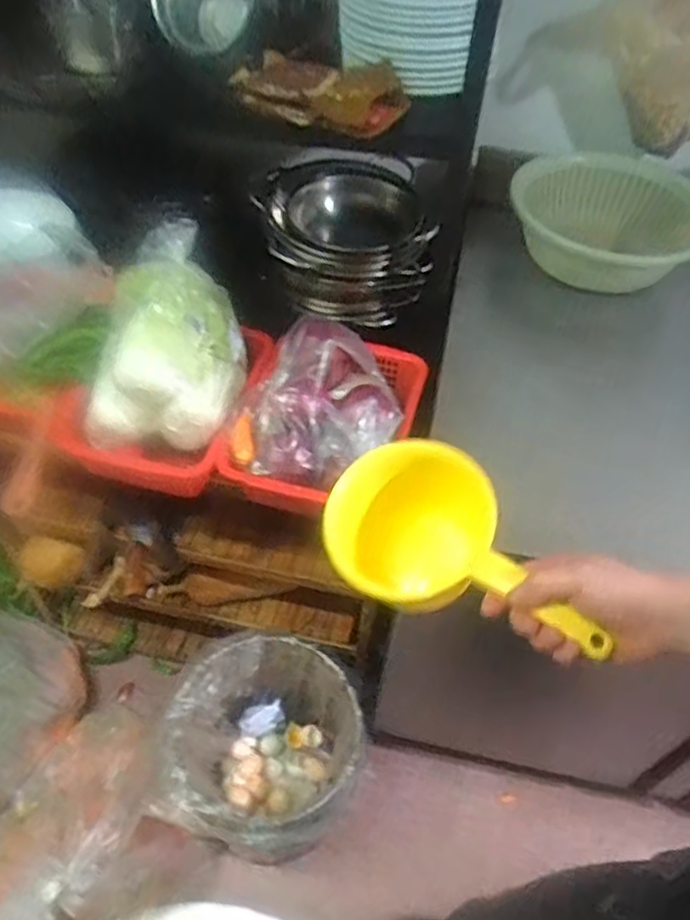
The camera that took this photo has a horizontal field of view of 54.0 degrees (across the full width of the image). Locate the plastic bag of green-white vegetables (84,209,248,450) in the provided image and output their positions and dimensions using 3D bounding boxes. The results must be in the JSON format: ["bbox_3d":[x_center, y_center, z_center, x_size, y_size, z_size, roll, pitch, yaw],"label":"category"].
[{"bbox_3d":[-0.236,-0.153,0.857,0.179,0.223,0.169,7,48,3],"label":"plastic bag of green-white vegetables"}]

